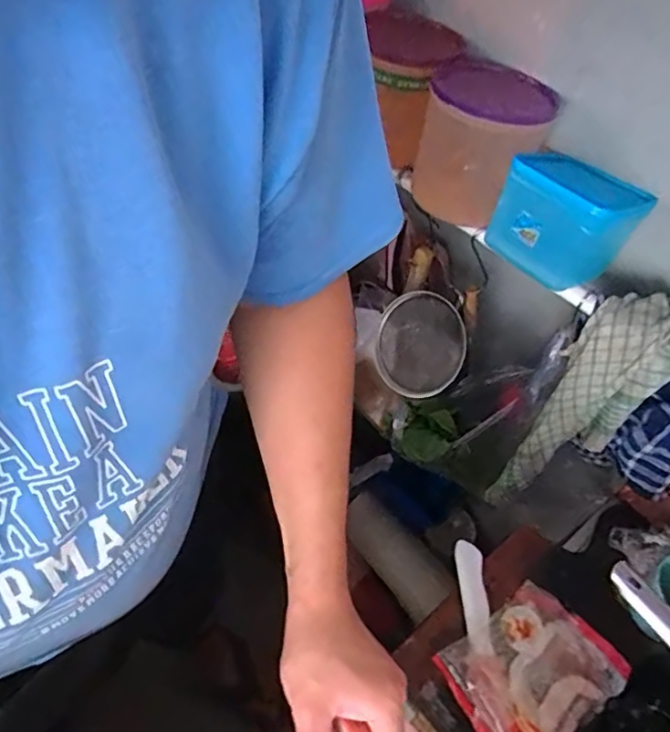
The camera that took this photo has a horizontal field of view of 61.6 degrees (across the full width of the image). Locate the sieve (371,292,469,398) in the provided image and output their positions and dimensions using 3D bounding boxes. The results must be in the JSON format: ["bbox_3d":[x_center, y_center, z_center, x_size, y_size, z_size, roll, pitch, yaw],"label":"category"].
[{"bbox_3d":[0.126,-0.032,0.853,0.039,0.149,0.181,10,-1,-39],"label":"sieve"}]

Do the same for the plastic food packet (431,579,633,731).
[{"bbox_3d":[0.197,0.295,0.548,0.167,0.029,0.125,-27,59,-24],"label":"plastic food packet"}]

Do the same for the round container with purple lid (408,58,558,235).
[{"bbox_3d":[0.172,-0.264,0.678,0.140,0.135,0.159,24,54,12],"label":"round container with purple lid"}]

